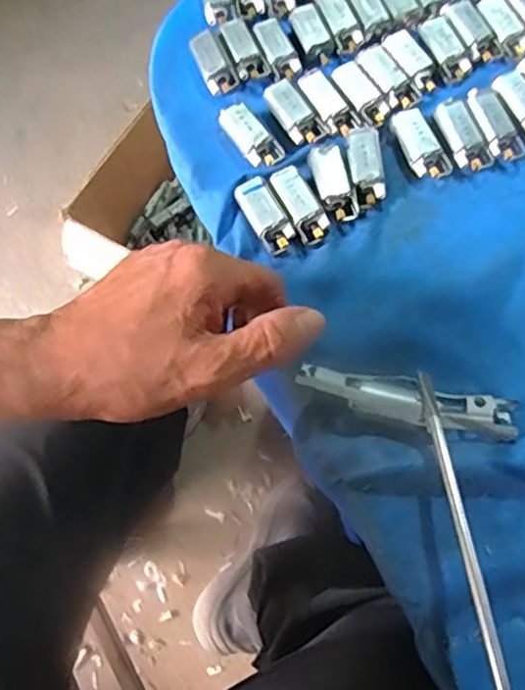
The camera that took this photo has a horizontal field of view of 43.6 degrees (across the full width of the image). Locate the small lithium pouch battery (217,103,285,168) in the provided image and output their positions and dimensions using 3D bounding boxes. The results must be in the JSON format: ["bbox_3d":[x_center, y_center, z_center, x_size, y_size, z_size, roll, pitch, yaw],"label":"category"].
[{"bbox_3d":[-0.008,-0.127,0.399,0.021,0.013,0.048,-33,71,-10],"label":"small lithium pouch battery"}]

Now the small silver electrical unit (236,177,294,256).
[{"bbox_3d":[0.001,-0.073,0.375,0.019,0.012,0.045,-28,71,-8],"label":"small silver electrical unit"}]

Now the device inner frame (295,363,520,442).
[{"bbox_3d":[0.072,0.026,0.328,0.108,0.014,0.023,12,70,7],"label":"device inner frame"}]

